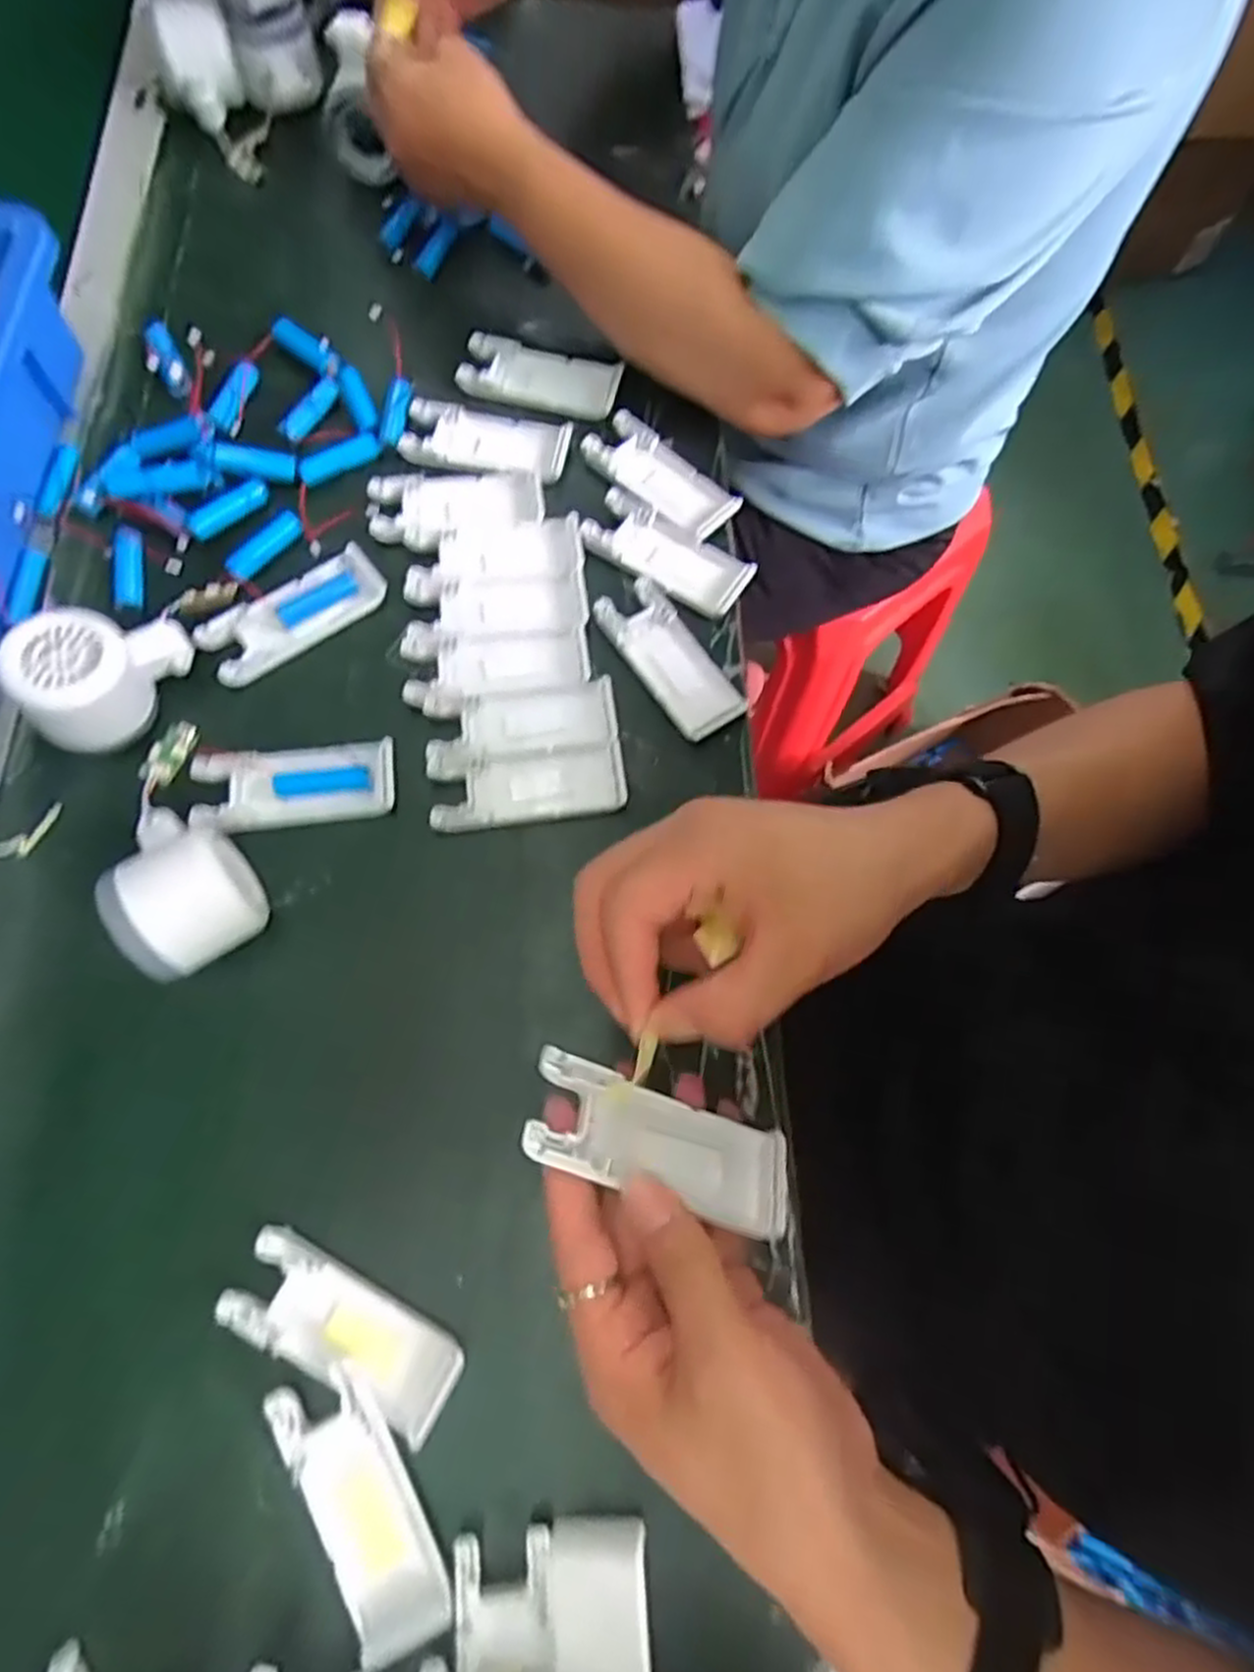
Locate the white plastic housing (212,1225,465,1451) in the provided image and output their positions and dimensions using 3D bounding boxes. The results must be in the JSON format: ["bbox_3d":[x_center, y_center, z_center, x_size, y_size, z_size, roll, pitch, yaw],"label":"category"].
[{"bbox_3d":[-0.122,0.214,0.338,0.104,0.010,0.041,26,72,8],"label":"white plastic housing"}]

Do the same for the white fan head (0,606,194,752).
[{"bbox_3d":[-0.277,-0.088,0.410,0.051,0.056,0.082,34,73,11],"label":"white fan head"}]

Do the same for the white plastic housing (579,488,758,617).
[{"bbox_3d":[0.024,-0.171,0.477,0.103,0.018,0.043,29,72,9],"label":"white plastic housing"}]

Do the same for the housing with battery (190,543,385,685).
[{"bbox_3d":[-0.193,-0.131,0.452,0.105,0.011,0.043,-35,74,-12],"label":"housing with battery"}]

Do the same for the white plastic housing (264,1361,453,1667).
[{"bbox_3d":[-0.109,0.273,0.318,0.038,0.012,0.104,-28,73,-10],"label":"white plastic housing"}]

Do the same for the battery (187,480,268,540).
[{"bbox_3d":[-0.239,-0.196,0.470,0.052,0.012,0.014,-41,76,-14],"label":"battery"}]

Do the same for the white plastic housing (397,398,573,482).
[{"bbox_3d":[-0.089,-0.254,0.498,0.104,0.009,0.047,8,70,2],"label":"white plastic housing"}]

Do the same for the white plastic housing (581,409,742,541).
[{"bbox_3d":[0.021,-0.227,0.490,0.041,0.012,0.101,-43,76,-14],"label":"white plastic housing"}]

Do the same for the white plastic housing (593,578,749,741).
[{"bbox_3d":[0.024,-0.103,0.451,0.040,0.006,0.104,-33,74,-12],"label":"white plastic housing"}]

